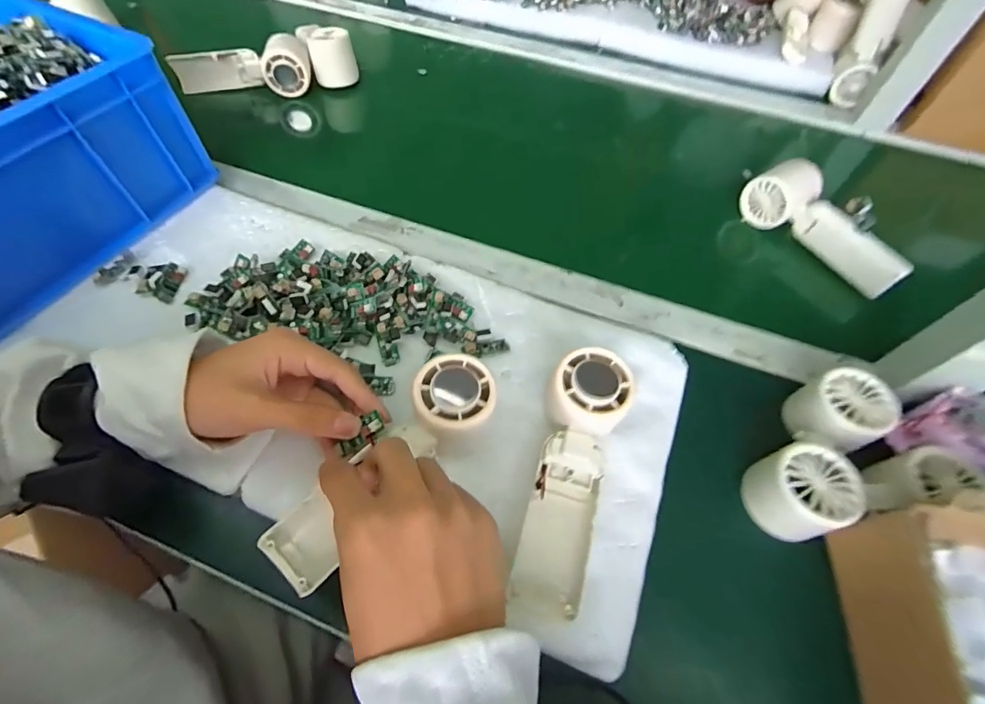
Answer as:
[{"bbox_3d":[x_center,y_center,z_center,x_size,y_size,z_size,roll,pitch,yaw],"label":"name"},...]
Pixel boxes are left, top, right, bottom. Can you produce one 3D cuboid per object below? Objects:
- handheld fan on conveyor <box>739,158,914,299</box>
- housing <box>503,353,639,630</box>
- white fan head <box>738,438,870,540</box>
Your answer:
[{"bbox_3d":[0.337,-0.126,0.448,0.054,0.046,0.161,-26,63,-17],"label":"handheld fan on conveyor"},{"bbox_3d":[0.046,0.080,0.291,0.055,0.053,0.170,18,59,9],"label":"housing"},{"bbox_3d":[0.210,0.094,0.301,0.054,0.047,0.054,1,58,-2],"label":"white fan head"}]

